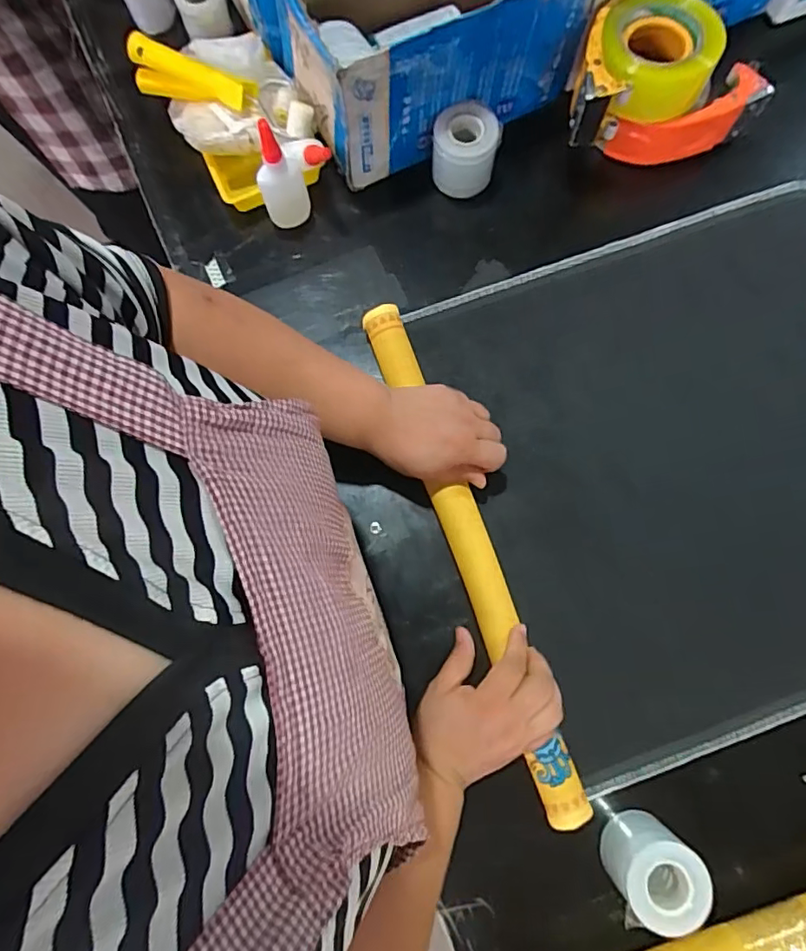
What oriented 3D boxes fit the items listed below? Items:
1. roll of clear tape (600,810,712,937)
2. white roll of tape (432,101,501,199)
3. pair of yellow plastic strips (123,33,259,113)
[{"bbox_3d":[0.203,0.325,0.453,0.066,0.063,0.066,-12,78,-1],"label":"roll of clear tape"},{"bbox_3d":[0.067,-0.353,0.601,0.066,0.078,0.061,0,78,2],"label":"white roll of tape"},{"bbox_3d":[-0.224,-0.425,0.585,0.140,0.046,0.029,21,79,6],"label":"pair of yellow plastic strips"}]

